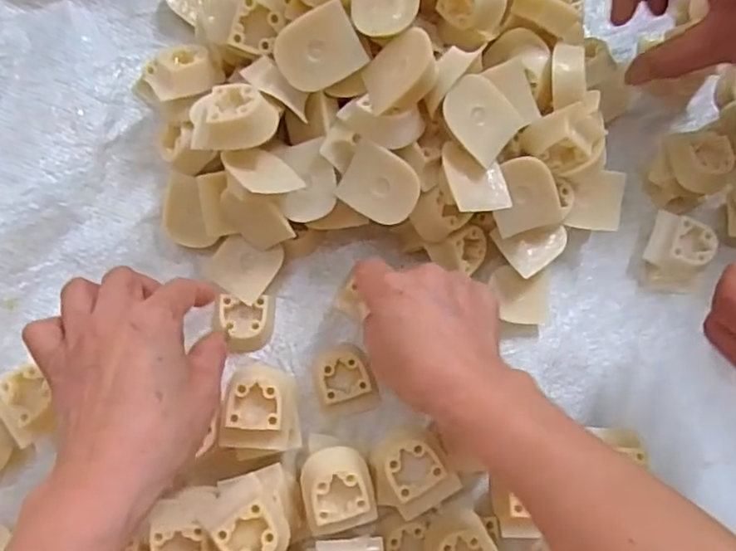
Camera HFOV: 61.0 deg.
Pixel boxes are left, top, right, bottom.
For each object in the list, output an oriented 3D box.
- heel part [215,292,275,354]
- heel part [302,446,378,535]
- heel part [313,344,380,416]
[{"bbox_3d":[-0.080,0.031,0.407,0.036,0.019,0.037,1,82,-6],"label":"heel part"},{"bbox_3d":[-0.016,0.121,0.350,0.037,0.020,0.047,-14,83,-9],"label":"heel part"},{"bbox_3d":[-0.014,0.068,0.407,0.037,0.017,0.045,-9,82,-9],"label":"heel part"}]

